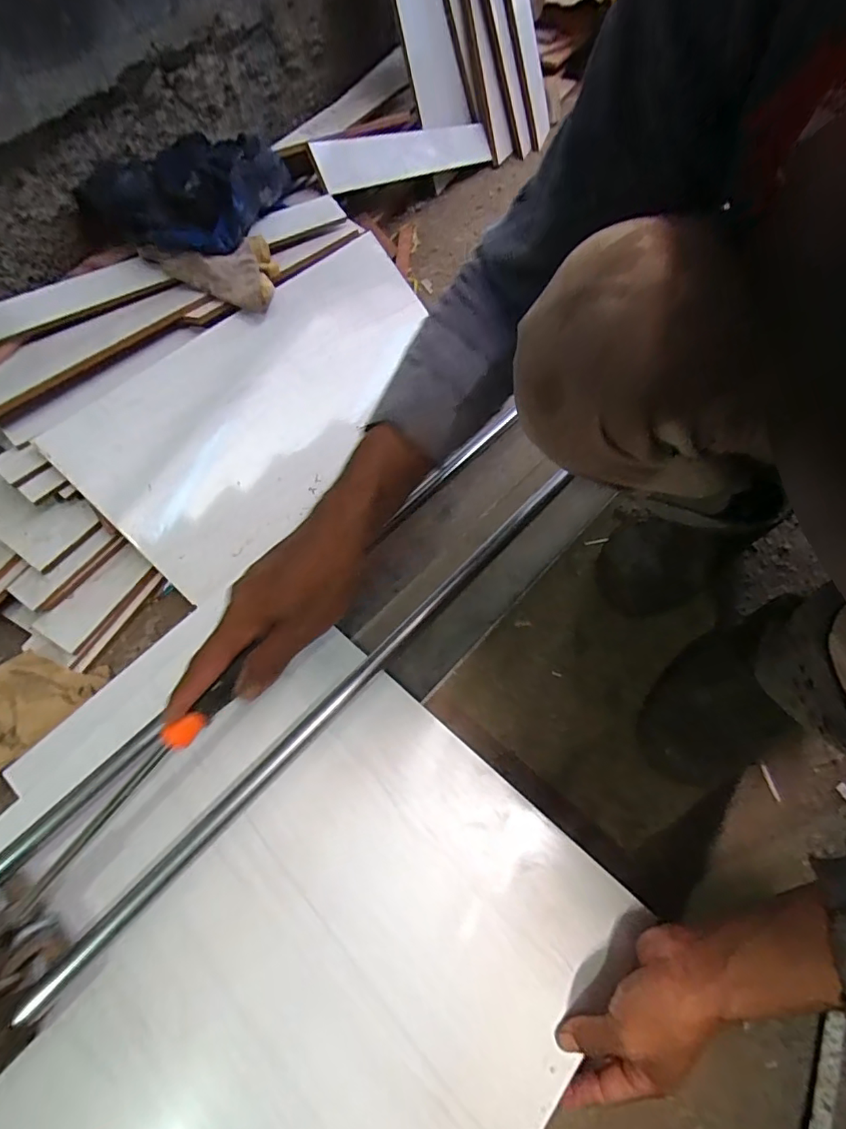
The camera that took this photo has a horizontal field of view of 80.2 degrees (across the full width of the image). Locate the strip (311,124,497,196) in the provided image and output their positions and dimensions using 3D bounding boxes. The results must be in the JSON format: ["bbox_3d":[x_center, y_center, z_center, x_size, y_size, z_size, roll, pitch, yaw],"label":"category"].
[{"bbox_3d":[-0.016,-0.669,0.817,0.017,0.059,0.423,21,48,35],"label":"strip"}]

